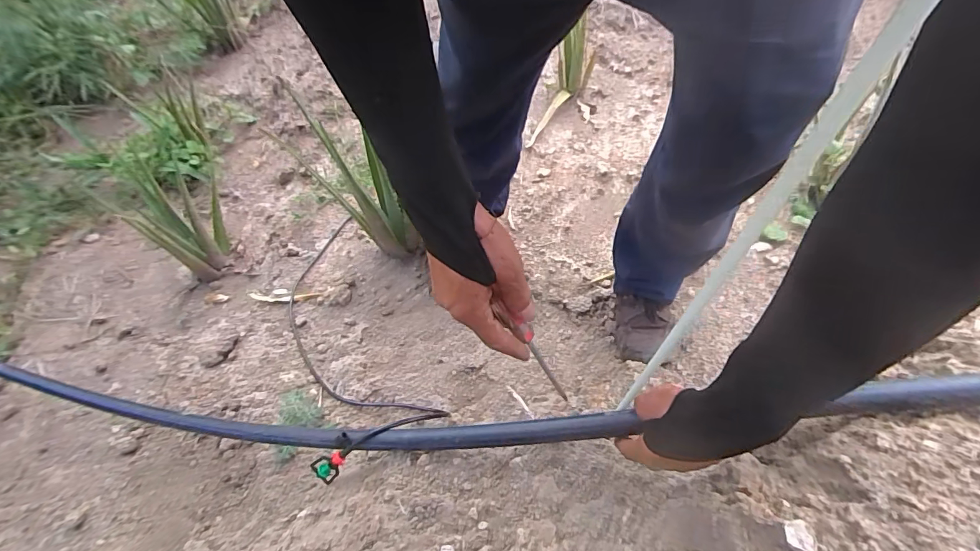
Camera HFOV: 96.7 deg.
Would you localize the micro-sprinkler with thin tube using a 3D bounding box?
[{"bbox_3d":[-0.281,0.094,0.827,0.198,0.133,0.665,-28,38,-14],"label":"micro-sprinkler with thin tube"}]

